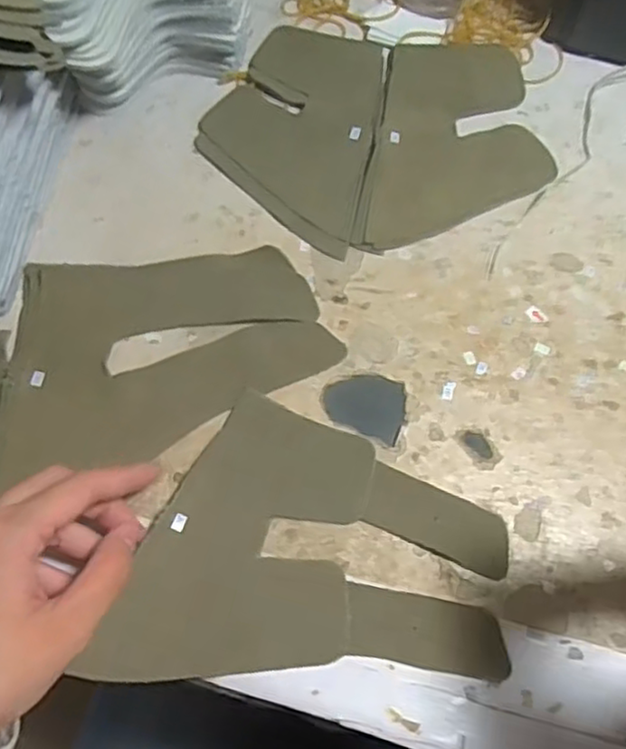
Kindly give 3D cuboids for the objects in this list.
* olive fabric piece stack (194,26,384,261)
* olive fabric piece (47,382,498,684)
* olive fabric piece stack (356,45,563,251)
[{"bbox_3d":[-0.013,-0.153,0.415,0.102,0.005,0.159,12,68,5],"label":"olive fabric piece stack"},{"bbox_3d":[0.001,0.076,0.314,0.173,0.015,0.127,4,67,2],"label":"olive fabric piece"},{"bbox_3d":[0.089,-0.136,0.406,0.102,0.008,0.156,11,68,5],"label":"olive fabric piece stack"}]

